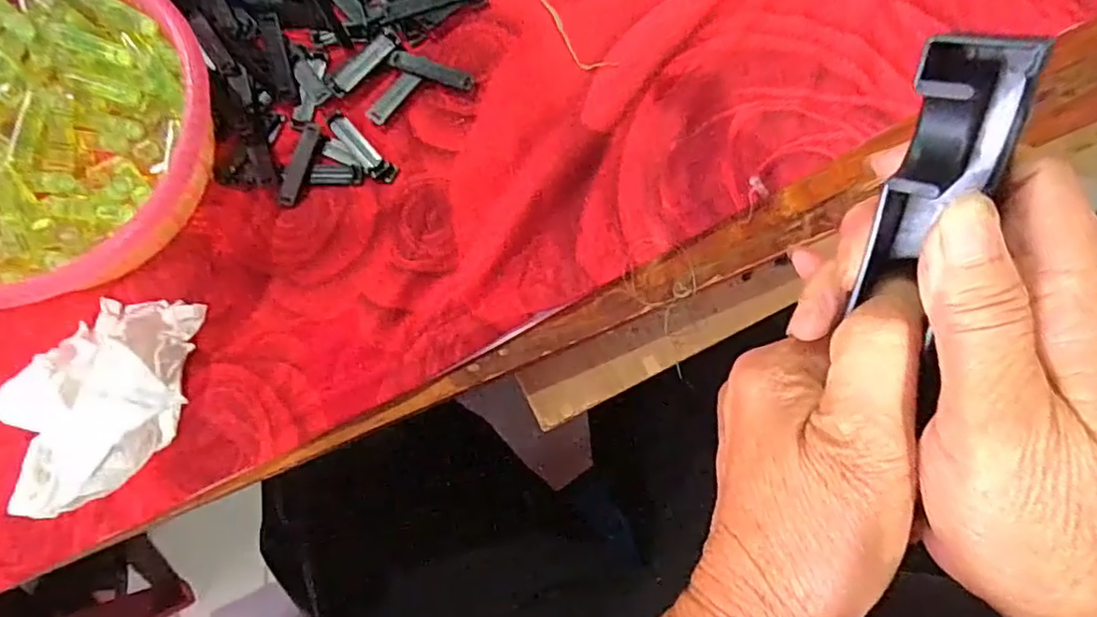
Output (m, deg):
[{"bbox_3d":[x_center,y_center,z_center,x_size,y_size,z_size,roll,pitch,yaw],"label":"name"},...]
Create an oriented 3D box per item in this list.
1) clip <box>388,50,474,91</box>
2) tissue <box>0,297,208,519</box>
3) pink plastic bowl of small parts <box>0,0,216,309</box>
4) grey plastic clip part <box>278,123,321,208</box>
[{"bbox_3d":[-0.063,-0.129,0.335,0.047,0.004,0.010,18,80,3],"label":"clip"},{"bbox_3d":[-0.191,0.034,0.270,0.078,0.058,0.086,-33,81,-6],"label":"tissue"},{"bbox_3d":[-0.245,-0.084,0.301,0.172,0.045,0.162,0,79,-1],"label":"pink plastic bowl of small parts"},{"bbox_3d":[-0.130,-0.075,0.324,0.009,0.004,0.048,13,80,2],"label":"grey plastic clip part"}]

